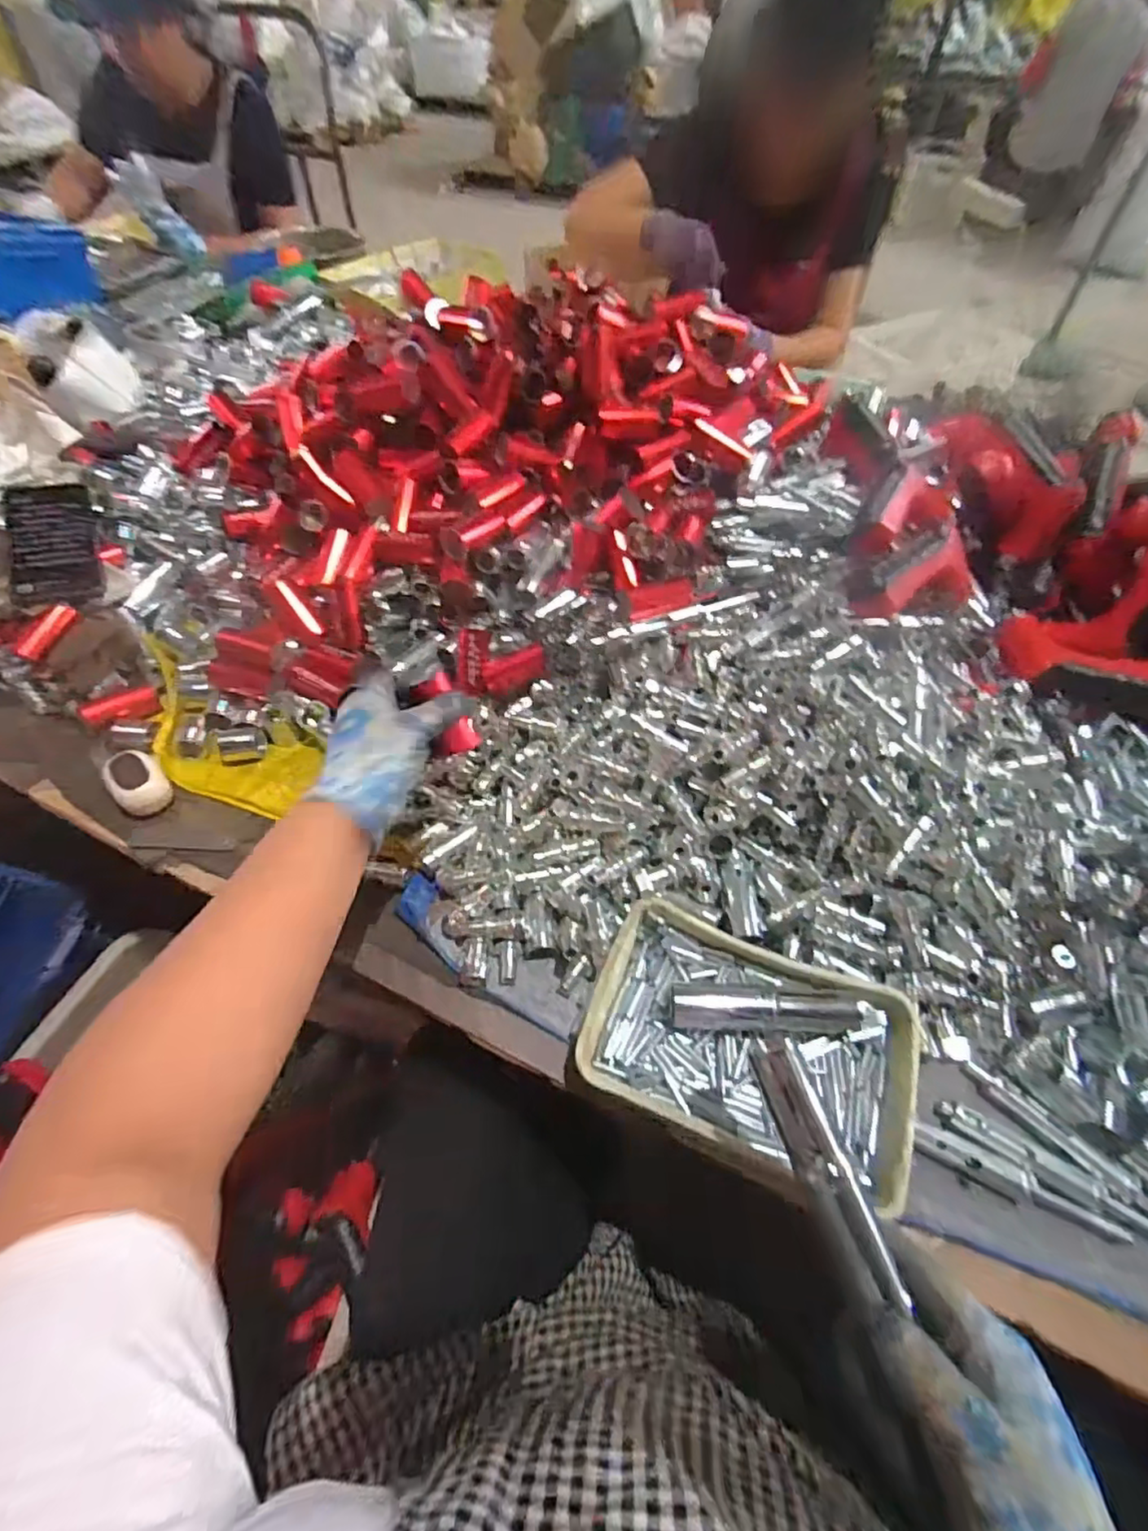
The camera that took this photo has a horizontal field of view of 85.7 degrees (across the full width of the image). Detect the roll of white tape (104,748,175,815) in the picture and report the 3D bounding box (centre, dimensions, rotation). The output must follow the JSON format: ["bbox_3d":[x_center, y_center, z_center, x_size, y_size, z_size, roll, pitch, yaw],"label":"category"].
[{"bbox_3d":[-0.378,0.014,0.538,0.039,0.031,0.054,-38,63,-26],"label":"roll of white tape"}]

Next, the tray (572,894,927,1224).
[{"bbox_3d":[0.113,0.189,0.412,0.203,0.041,0.134,20,56,13],"label":"tray"}]

